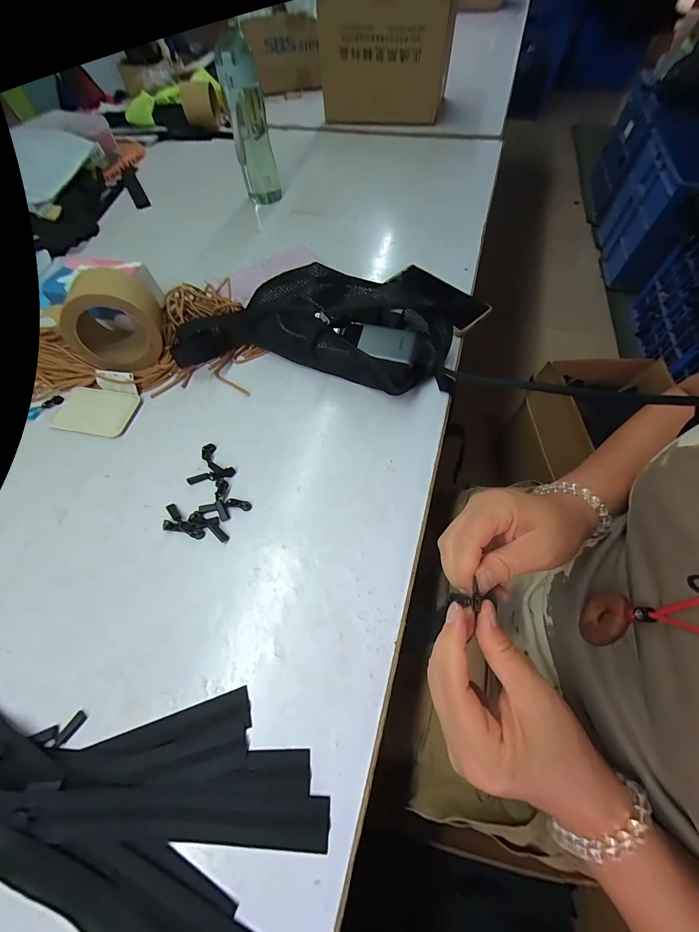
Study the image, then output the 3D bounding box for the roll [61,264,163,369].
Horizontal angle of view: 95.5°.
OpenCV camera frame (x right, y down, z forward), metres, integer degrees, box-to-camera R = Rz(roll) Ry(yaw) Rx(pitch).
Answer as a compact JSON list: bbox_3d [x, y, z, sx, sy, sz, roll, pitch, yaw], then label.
[{"bbox_3d":[-0.308,-0.190,0.425,0.098,0.109,0.091,-14,63,-5],"label":"roll"}]

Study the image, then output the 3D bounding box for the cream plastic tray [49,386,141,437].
[{"bbox_3d":[-0.343,-0.074,0.426,0.107,0.007,0.066,8,63,6],"label":"cream plastic tray"}]

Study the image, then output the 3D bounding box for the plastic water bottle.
[{"bbox_3d":[-0.179,-0.612,0.580,0.068,0.211,0.066,-11,63,-4],"label":"plastic water bottle"}]

